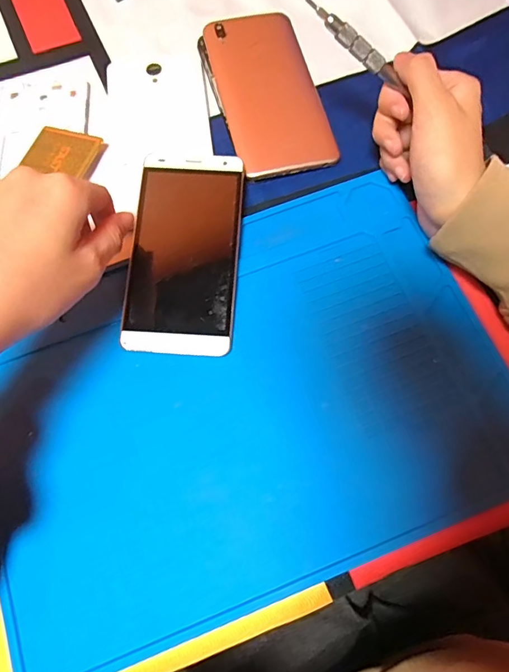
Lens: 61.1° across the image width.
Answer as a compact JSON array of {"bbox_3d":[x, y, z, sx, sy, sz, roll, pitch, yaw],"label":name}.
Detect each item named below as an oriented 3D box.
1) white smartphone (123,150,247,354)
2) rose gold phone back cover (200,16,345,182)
[{"bbox_3d":[-0.046,-0.058,0.289,0.071,0.014,0.140,3,72,3],"label":"white smartphone"},{"bbox_3d":[0.011,-0.189,0.333,0.077,0.011,0.149,-17,73,-4],"label":"rose gold phone back cover"}]

